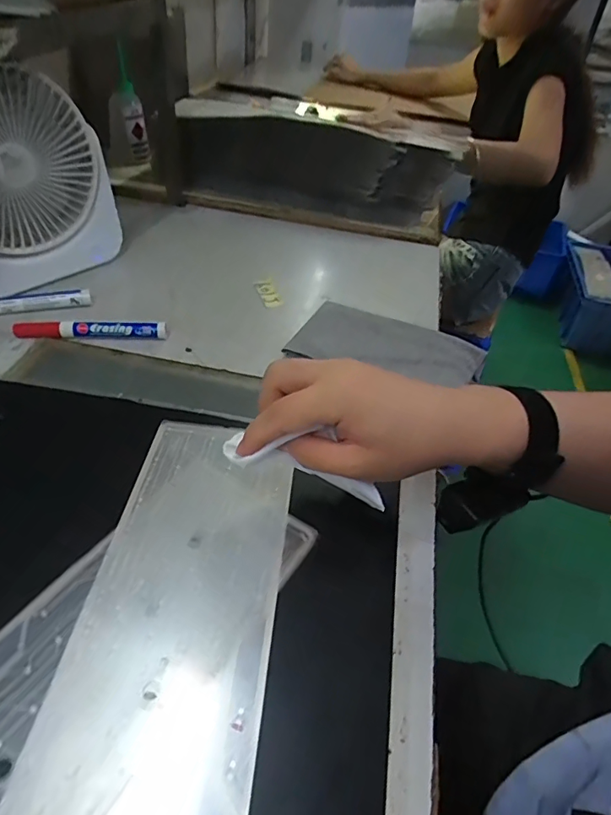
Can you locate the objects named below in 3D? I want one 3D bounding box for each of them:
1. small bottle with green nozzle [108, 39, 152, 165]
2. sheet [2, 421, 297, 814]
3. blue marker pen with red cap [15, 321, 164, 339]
[{"bbox_3d":[-0.305,-0.500,0.824,0.064,0.163,0.042,-11,46,-17],"label":"small bottle with green nozzle"},{"bbox_3d":[-0.078,0.164,0.244,0.110,0.005,0.404,7,43,1],"label":"sheet"},{"bbox_3d":[-0.210,-0.076,0.481,0.143,0.014,0.015,1,44,-5],"label":"blue marker pen with red cap"}]

